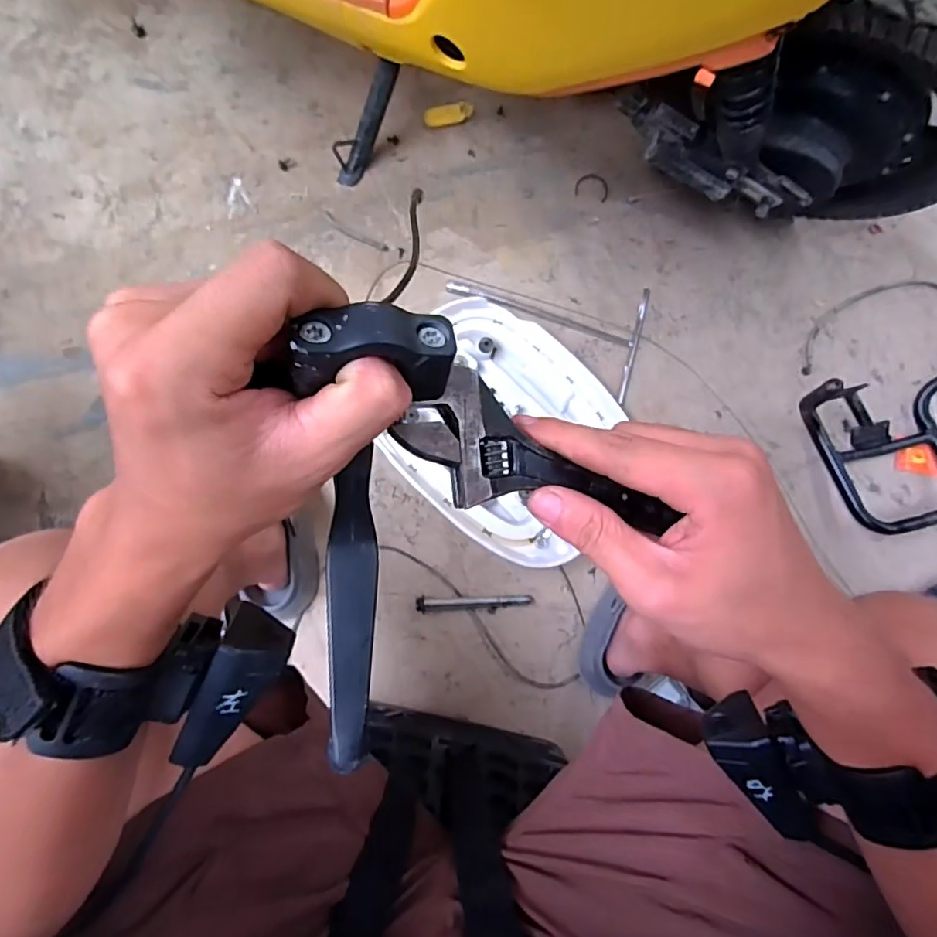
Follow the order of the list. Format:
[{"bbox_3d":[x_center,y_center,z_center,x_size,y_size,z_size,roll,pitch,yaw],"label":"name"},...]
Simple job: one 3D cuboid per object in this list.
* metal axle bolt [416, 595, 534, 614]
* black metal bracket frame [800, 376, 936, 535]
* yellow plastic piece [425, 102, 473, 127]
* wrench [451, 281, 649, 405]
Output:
[{"bbox_3d":[0.010,0.173,0.700,0.148,0.015,0.019,1,82,-4],"label":"metal axle bolt"},{"bbox_3d":[0.590,-0.025,0.712,0.329,0.150,0.206,-13,84,-6],"label":"black metal bracket frame"},{"bbox_3d":[-0.029,-0.529,0.815,0.071,0.011,0.029,-12,83,-6],"label":"yellow plastic piece"},{"bbox_3d":[0.107,-0.215,0.766,0.279,0.027,0.172,17,81,-2],"label":"wrench"}]

